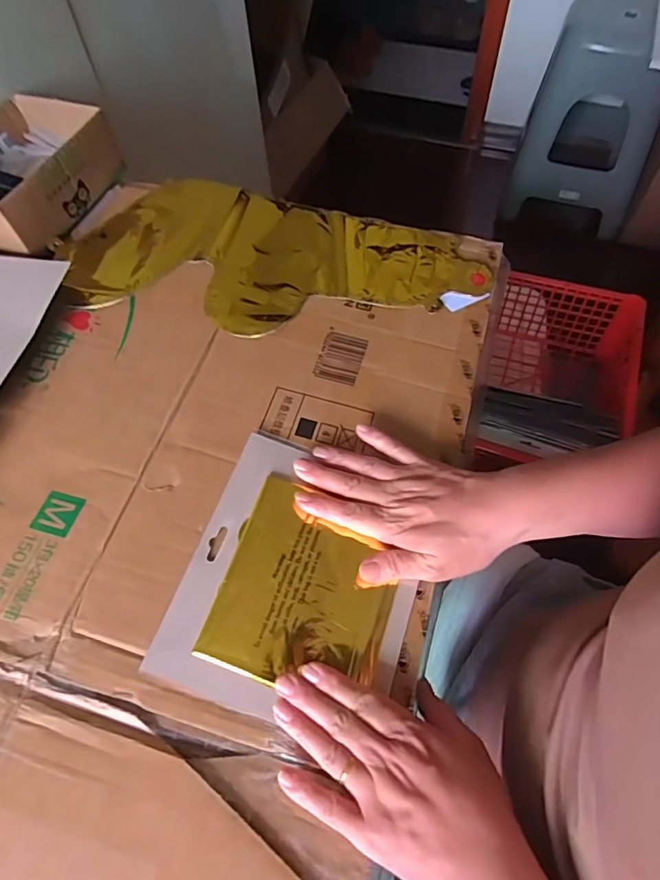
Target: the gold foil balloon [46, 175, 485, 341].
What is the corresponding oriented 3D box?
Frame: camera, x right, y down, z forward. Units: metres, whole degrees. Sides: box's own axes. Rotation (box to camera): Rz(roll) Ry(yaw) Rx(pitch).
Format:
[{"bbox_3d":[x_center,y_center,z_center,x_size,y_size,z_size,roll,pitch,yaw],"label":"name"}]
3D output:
[{"bbox_3d":[-0.062,-0.188,0.536,0.417,0.014,0.198,13,61,9],"label":"gold foil balloon"}]

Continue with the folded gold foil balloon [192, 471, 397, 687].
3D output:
[{"bbox_3d":[-0.017,0.108,0.389,0.119,0.007,0.140,21,61,2],"label":"folded gold foil balloon"}]

